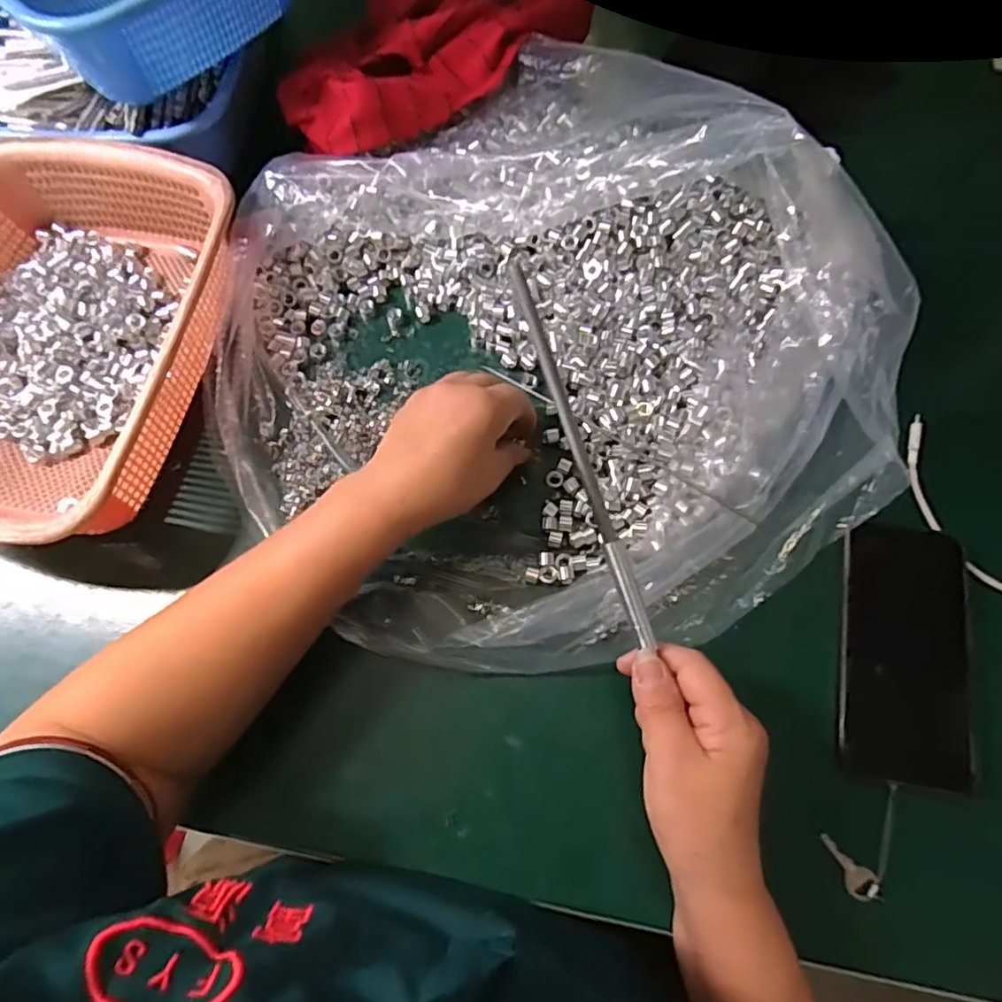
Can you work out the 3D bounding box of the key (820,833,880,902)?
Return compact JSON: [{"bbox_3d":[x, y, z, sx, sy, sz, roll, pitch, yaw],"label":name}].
[{"bbox_3d":[0.203,0.214,0.352,0.016,0.010,0.037,-38,77,-8],"label":"key"}]

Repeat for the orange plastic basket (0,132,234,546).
[{"bbox_3d":[-0.308,-0.116,0.415,0.208,0.079,0.290,9,75,5],"label":"orange plastic basket"}]

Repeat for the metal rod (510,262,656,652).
[{"bbox_3d":[0.044,-0.021,0.321,0.011,0.007,0.210,-20,96,-4],"label":"metal rod"}]

